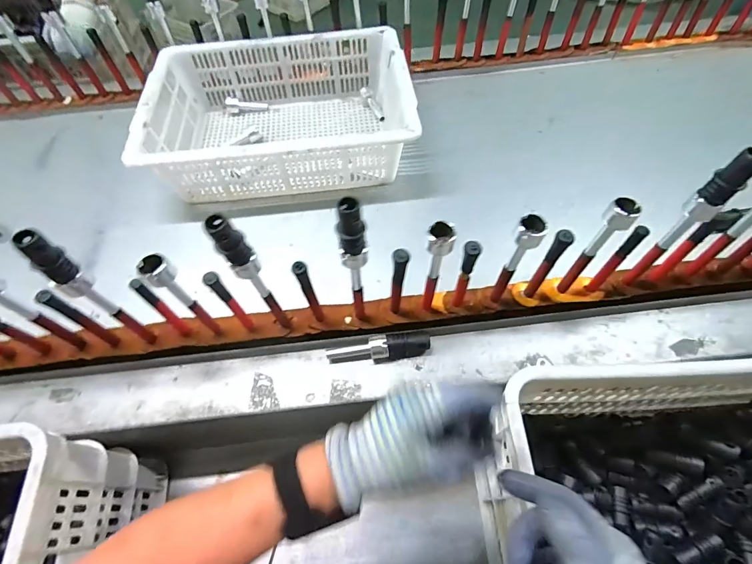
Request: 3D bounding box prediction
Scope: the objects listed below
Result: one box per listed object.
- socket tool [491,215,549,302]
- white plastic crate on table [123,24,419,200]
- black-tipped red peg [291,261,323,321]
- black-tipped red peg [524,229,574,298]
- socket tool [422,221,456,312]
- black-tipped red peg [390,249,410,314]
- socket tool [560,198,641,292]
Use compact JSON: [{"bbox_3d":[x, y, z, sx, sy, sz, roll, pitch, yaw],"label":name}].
[{"bbox_3d":[0.180,-0.021,0.517,0.029,0.188,0.026,36,66,20],"label":"socket tool"},{"bbox_3d":[-0.186,-0.339,0.788,0.490,0.158,0.350,-8,59,-4],"label":"white plastic crate on table"},{"bbox_3d":[-0.091,0.019,0.526,0.017,0.148,0.022,-20,61,-11],"label":"black-tipped red peg"},{"bbox_3d":[0.233,-0.020,0.535,0.021,0.154,0.019,33,65,18],"label":"black-tipped red peg"},{"bbox_3d":[0.075,-0.012,0.513,0.030,0.188,0.031,14,60,9],"label":"socket tool"},{"bbox_3d":[0.031,0.005,0.530,0.019,0.148,0.024,6,59,4],"label":"black-tipped red peg"},{"bbox_3d":[0.295,-0.044,0.531,0.032,0.180,0.035,38,66,20],"label":"socket tool"}]

